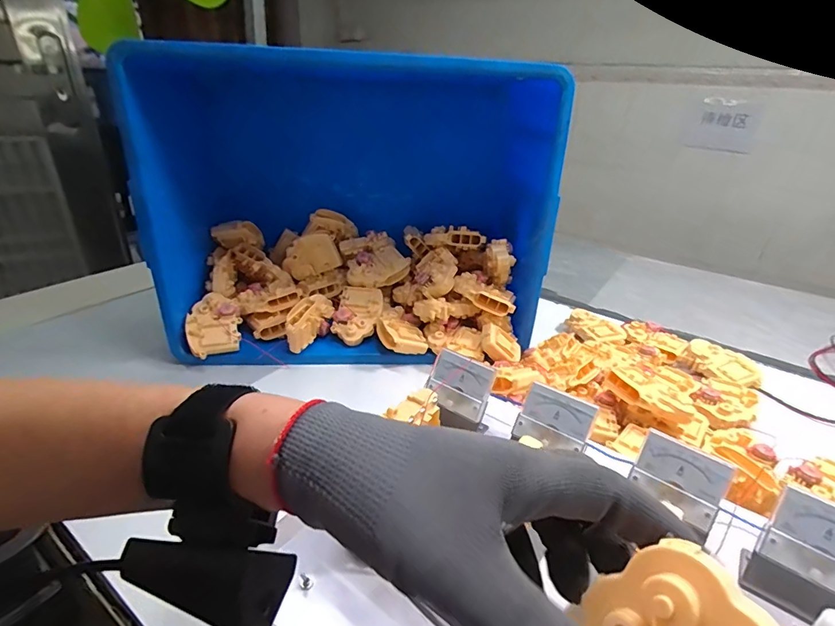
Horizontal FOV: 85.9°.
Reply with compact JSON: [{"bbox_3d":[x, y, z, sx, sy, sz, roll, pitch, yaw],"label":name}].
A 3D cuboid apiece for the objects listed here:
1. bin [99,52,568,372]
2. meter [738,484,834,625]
[{"bbox_3d":[-0.086,-0.144,0.671,0.521,0.361,0.281,-1,28,-6],"label":"bin"},{"bbox_3d":[0.276,0.169,0.310,0.067,0.069,0.047,23,35,36],"label":"meter"}]

